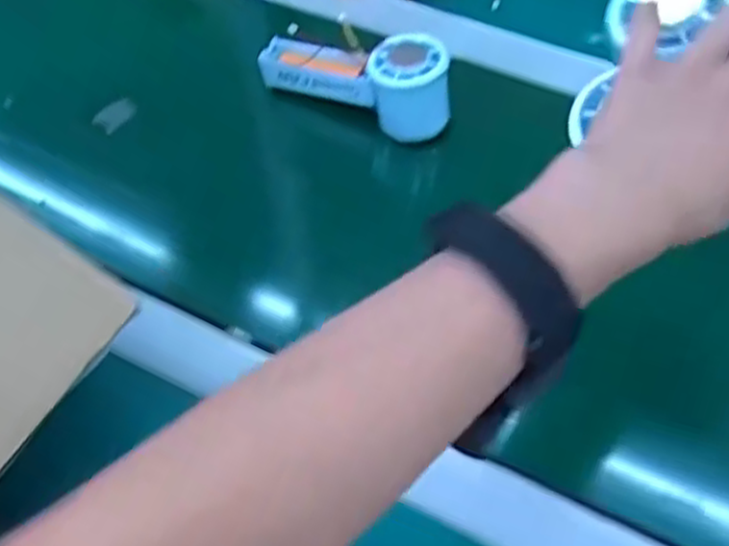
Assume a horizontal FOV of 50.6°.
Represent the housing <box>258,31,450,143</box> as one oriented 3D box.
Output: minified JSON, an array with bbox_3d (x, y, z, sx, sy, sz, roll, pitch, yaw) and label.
[{"bbox_3d":[-0.010,-0.149,0.592,0.154,0.064,0.052,14,57,13],"label":"housing"}]

